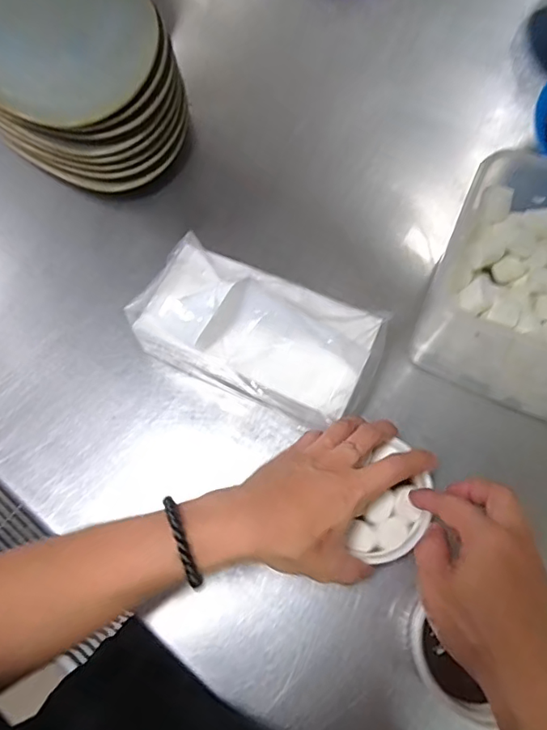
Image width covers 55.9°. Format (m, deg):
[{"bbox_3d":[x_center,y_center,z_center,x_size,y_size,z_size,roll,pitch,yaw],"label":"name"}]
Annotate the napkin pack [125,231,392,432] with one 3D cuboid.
[{"bbox_3d":[-0.015,-0.031,0.450,0.213,0.107,0.114,23,72,9],"label":"napkin pack"}]

